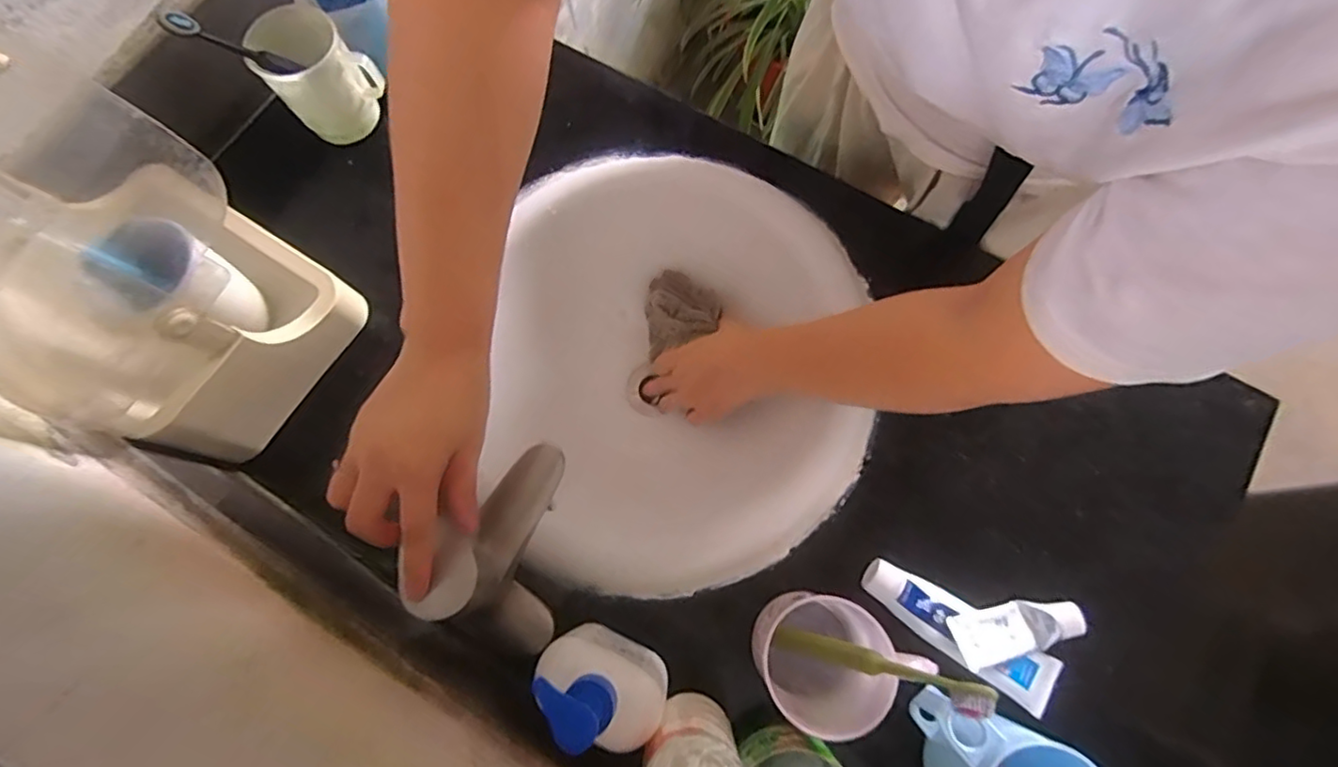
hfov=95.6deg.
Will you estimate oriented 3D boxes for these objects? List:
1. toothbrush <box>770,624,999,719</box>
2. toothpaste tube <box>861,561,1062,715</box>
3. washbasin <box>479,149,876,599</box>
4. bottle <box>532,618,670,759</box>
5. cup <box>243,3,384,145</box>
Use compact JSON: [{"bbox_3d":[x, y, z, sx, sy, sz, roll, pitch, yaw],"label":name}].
[{"bbox_3d":[0.129,0.180,0.389,0.016,0.153,0.016,24,71,-33],"label":"toothbrush"},{"bbox_3d":[0.226,0.194,0.475,0.159,0.030,0.042,31,77,10],"label":"toothpaste tube"},{"bbox_3d":[0.005,-0.004,0.620,0.384,0.140,0.410,0,73,1],"label":"washbasin"},{"bbox_3d":[-0.043,0.197,0.406,0.087,0.147,0.046,35,77,11],"label":"bottle"},{"bbox_3d":[-0.338,-0.295,0.591,0.084,0.098,0.082,-44,77,-11],"label":"cup"}]

